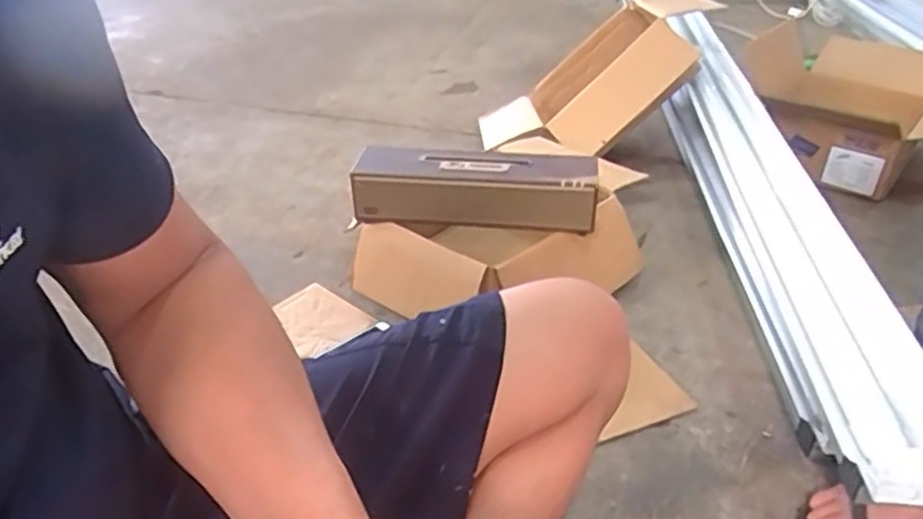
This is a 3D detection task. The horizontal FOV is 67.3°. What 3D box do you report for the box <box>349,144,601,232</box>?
[{"bbox_3d":[0.020,-0.115,1.093,0.379,0.079,0.111,3,33,7],"label":"box"}]

